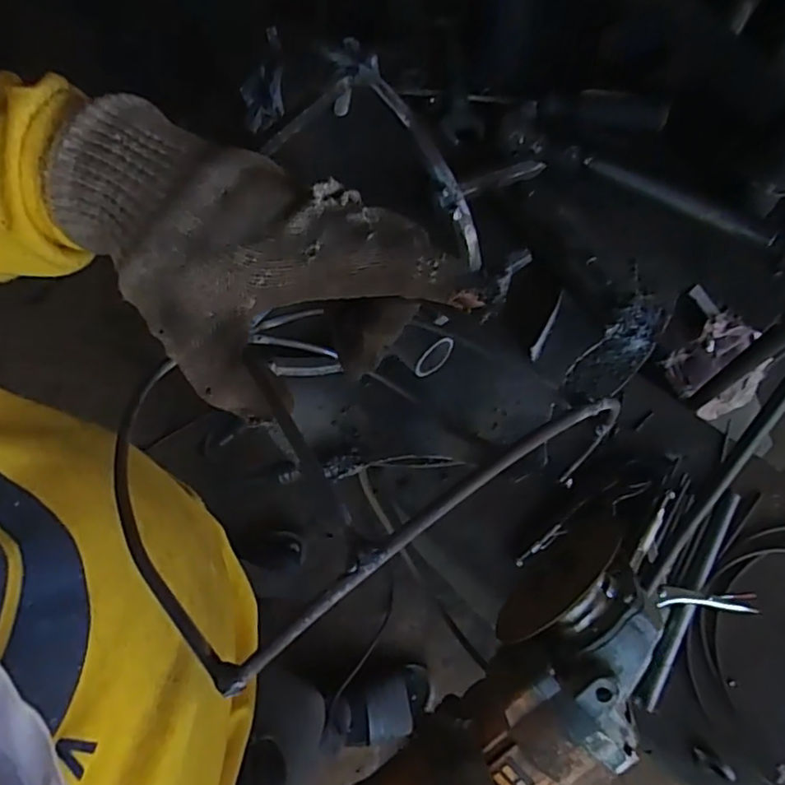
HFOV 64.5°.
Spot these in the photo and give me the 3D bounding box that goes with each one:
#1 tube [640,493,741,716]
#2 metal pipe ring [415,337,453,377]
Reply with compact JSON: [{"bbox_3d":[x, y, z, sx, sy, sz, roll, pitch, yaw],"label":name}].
[{"bbox_3d":[0.307,0.206,0.638,0.022,0.019,0.240,30,72,15],"label":"tube"},{"bbox_3d":[0.027,-0.023,0.409,0.032,0.027,0.009,-38,69,-12],"label":"metal pipe ring"}]

